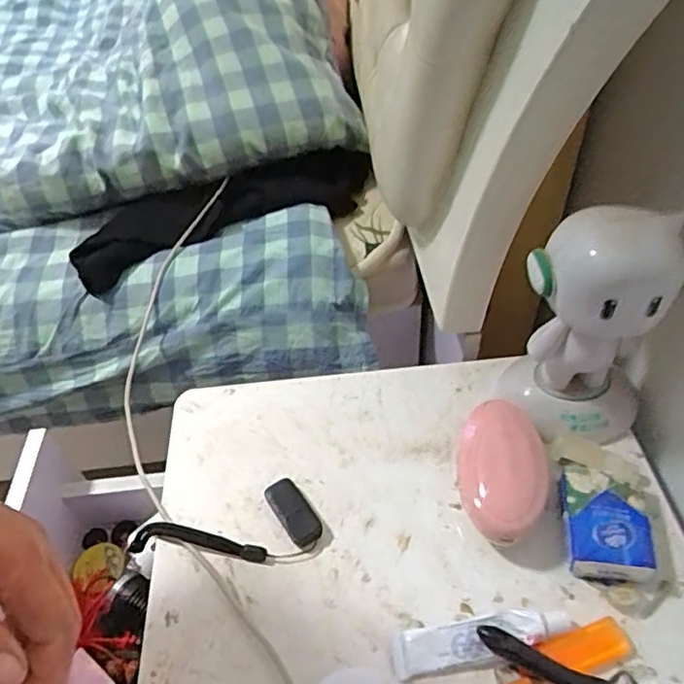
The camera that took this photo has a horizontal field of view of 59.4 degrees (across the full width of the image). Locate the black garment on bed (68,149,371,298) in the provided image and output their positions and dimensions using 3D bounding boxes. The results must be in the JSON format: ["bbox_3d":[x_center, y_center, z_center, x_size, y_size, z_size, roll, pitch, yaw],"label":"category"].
[{"bbox_3d":[-0.129,-0.154,0.693,0.348,0.039,0.110,-18,49,-12],"label":"black garment on bed"}]

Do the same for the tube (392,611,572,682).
[{"bbox_3d":[0.089,0.191,0.382,0.112,0.016,0.028,-8,48,-3],"label":"tube"}]

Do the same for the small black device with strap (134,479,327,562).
[{"bbox_3d":[-0.090,0.153,0.457,0.145,0.043,0.058,-12,48,-7],"label":"small black device with strap"}]

